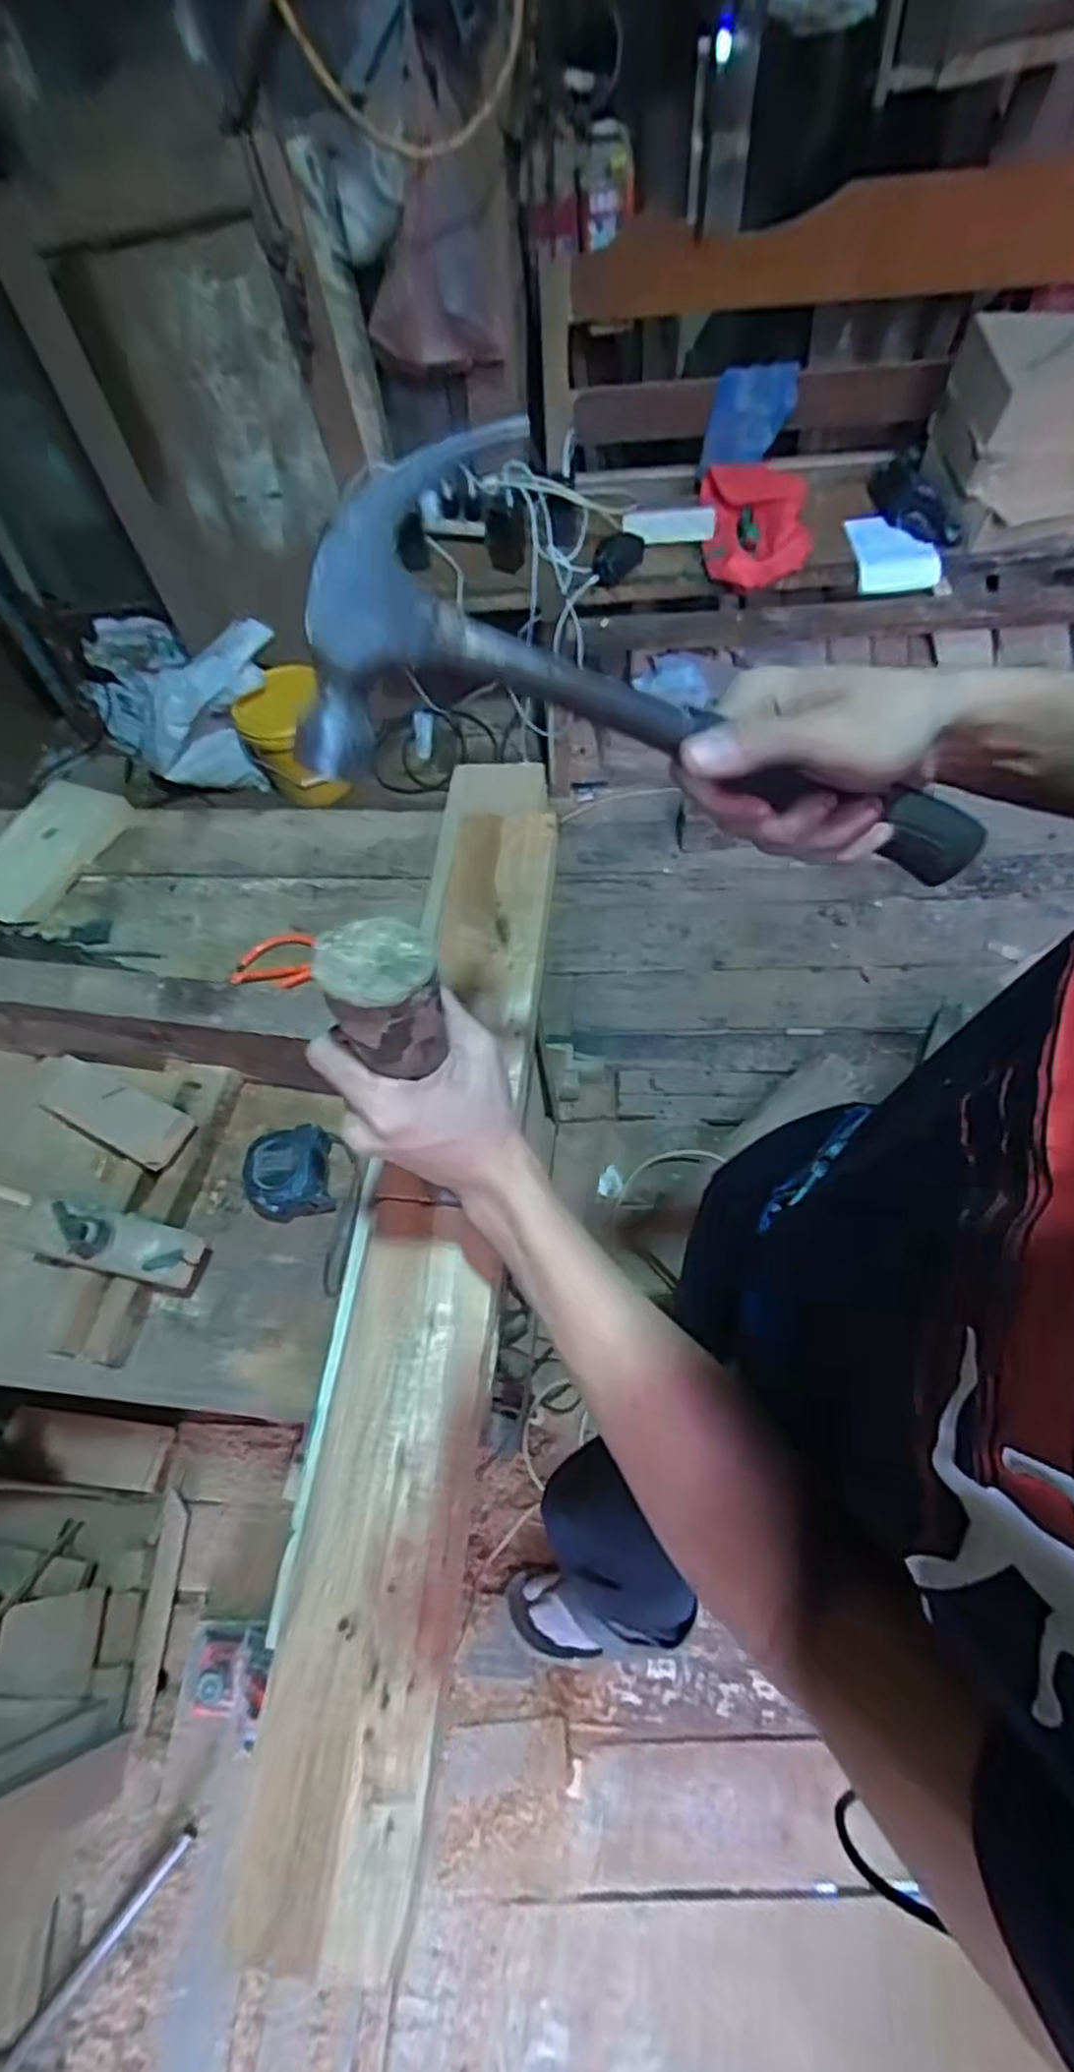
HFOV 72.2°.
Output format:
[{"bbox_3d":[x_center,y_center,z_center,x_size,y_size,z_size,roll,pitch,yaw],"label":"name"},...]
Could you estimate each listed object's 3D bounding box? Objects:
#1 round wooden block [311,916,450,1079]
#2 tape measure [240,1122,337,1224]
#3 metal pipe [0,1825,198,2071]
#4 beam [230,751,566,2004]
[{"bbox_3d":[-0.064,-0.014,0.320,0.045,0.067,0.046,-1,62,1],"label":"round wooden block"},{"bbox_3d":[-0.202,0.112,0.605,0.066,0.038,0.064,-10,63,-4],"label":"tape measure"},{"bbox_3d":[-0.525,1.100,0.889,0.019,0.015,0.264,37,69,19],"label":"metal pipe"},{"bbox_3d":[-0.066,0.085,0.527,0.099,0.033,0.775,5,63,4],"label":"beam"}]

